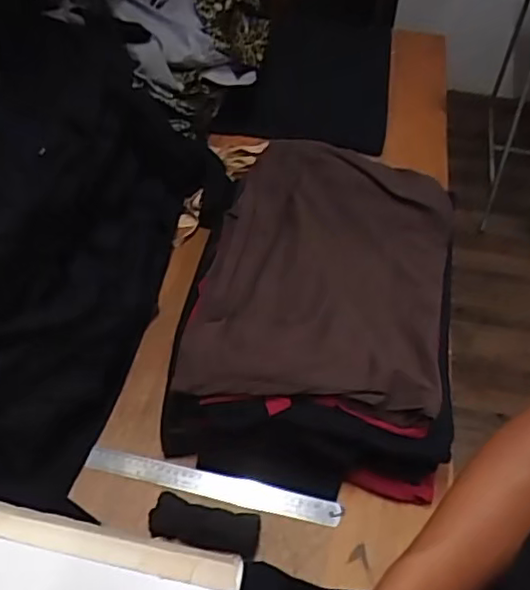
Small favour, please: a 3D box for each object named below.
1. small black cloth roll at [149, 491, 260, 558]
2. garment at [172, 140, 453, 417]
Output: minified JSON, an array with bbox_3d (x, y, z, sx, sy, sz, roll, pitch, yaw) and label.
[{"bbox_3d":[-0.070,0.266,0.713,0.124,0.019,0.050,8,48,5],"label":"small black cloth roll"},{"bbox_3d":[0.091,-0.035,0.859,0.325,0.072,0.485,12,48,8],"label":"garment"}]

